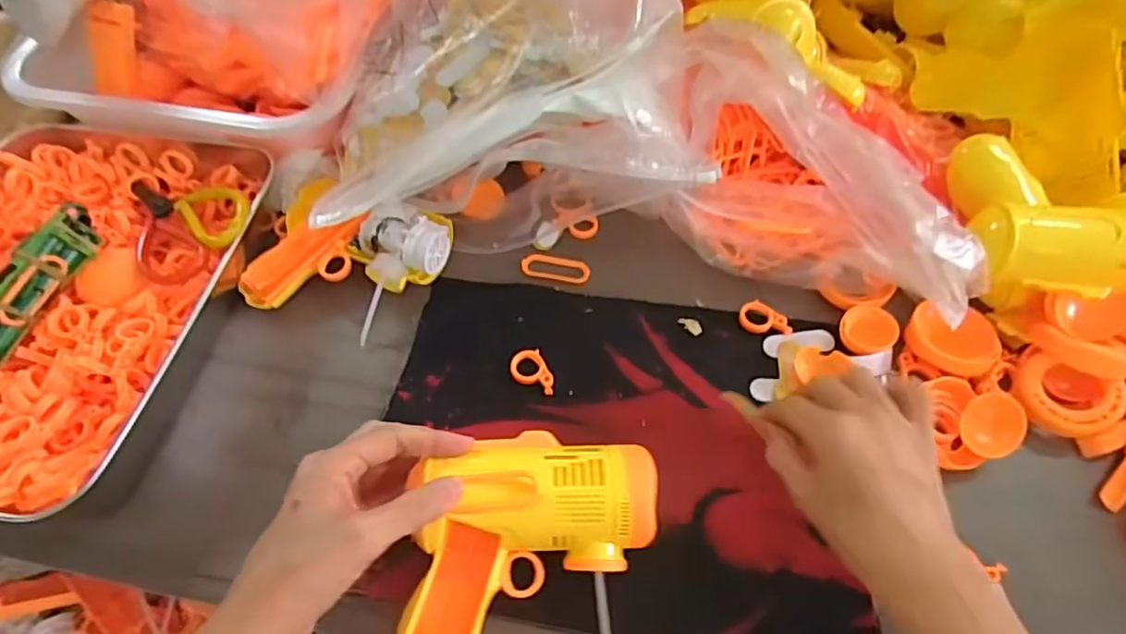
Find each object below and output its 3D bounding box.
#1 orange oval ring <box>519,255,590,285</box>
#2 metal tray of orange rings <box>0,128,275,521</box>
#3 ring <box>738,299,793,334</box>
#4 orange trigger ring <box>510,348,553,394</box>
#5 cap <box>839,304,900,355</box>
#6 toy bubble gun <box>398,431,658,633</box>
[{"bbox_3d":[-0.006,-0.039,0.479,0.055,0.004,0.022,10,59,7],"label":"orange oval ring"},{"bbox_3d":[-0.361,-0.023,0.433,0.243,0.057,0.314,9,59,7],"label":"metal tray of orange rings"},{"bbox_3d":[0.148,0.003,0.442,0.038,0.007,0.023,32,64,19],"label":"ring"},{"bbox_3d":[-0.022,0.040,0.424,0.025,0.004,0.038,-21,60,-12],"label":"orange trigger ring"},{"bbox_3d":[0.216,0.008,0.426,0.037,0.010,0.037,-1,58,1],"label":"cap"},{"bbox_3d":[-0.016,0.124,0.326,0.132,0.054,0.118,0,58,1],"label":"toy bubble gun"}]

